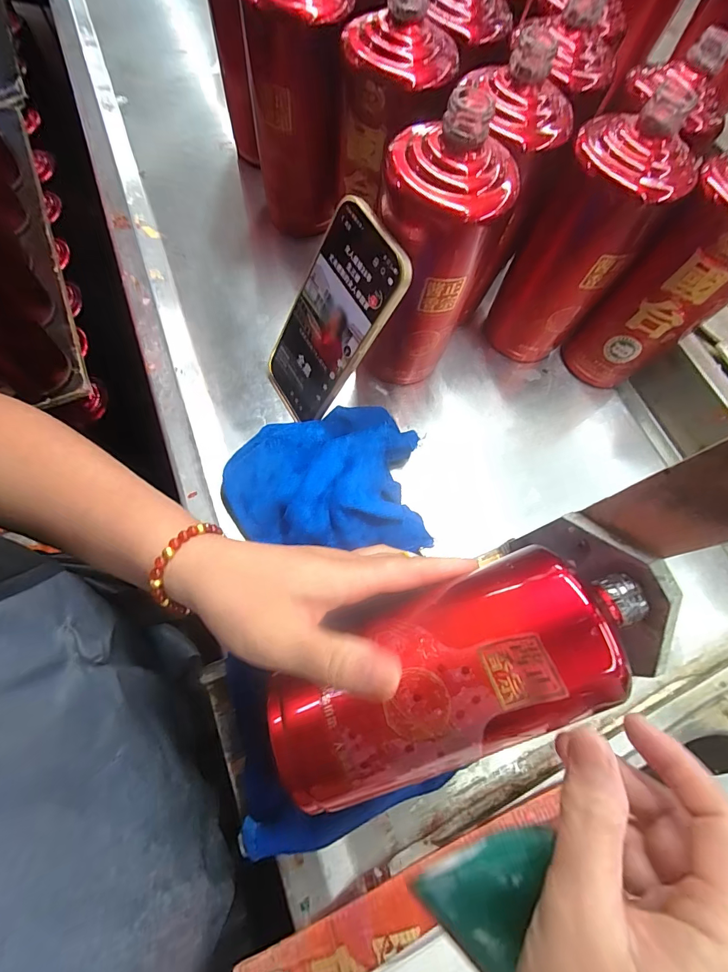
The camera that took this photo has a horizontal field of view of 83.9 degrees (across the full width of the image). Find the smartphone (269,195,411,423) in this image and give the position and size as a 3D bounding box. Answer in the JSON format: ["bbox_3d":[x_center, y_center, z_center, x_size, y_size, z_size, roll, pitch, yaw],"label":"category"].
[{"bbox_3d":[-0.029,-0.116,0.305,0.008,0.163,0.076,-23,74,-42],"label":"smartphone"}]

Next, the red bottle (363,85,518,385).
[{"bbox_3d":[0.044,-0.150,0.301,0.081,0.199,0.076,19,70,3],"label":"red bottle"}]

